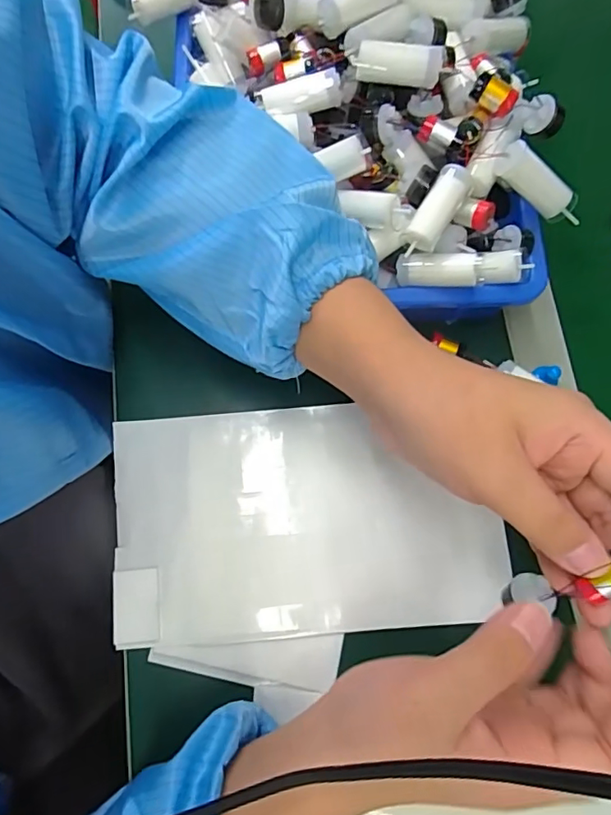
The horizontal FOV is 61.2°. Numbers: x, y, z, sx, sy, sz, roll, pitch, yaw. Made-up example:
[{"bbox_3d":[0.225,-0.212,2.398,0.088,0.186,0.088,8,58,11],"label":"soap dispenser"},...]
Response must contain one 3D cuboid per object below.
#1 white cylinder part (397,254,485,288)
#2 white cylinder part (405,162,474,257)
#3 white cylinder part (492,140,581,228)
[{"bbox_3d":[0.084,-0.085,0.322,0.053,0.015,0.018,4,76,18],"label":"white cylinder part"},{"bbox_3d":[0.078,-0.117,0.310,0.019,0.019,0.056,33,101,8],"label":"white cylinder part"},{"bbox_3d":[0.142,-0.132,0.311,0.064,0.017,0.016,35,78,-15],"label":"white cylinder part"}]

